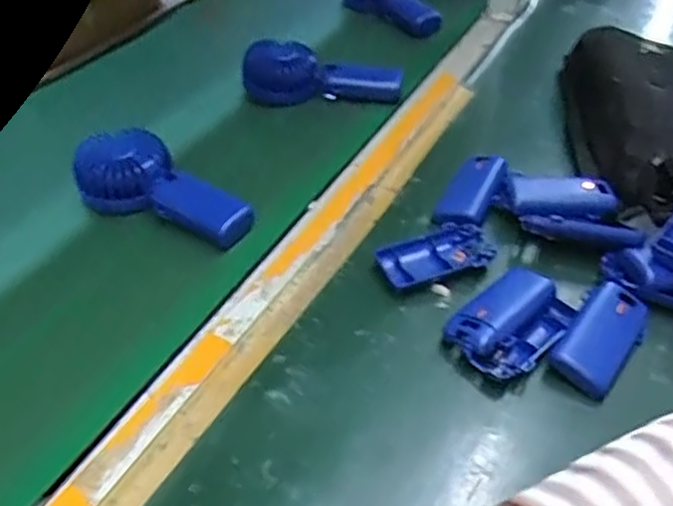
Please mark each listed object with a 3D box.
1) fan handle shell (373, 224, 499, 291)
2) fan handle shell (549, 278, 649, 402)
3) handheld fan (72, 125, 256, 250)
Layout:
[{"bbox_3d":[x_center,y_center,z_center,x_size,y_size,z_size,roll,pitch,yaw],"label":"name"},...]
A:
[{"bbox_3d":[0.081,0.002,0.509,0.090,0.012,0.051,-21,46,-19],"label":"fan handle shell"},{"bbox_3d":[0.190,0.057,0.444,0.041,0.021,0.094,30,52,29],"label":"fan handle shell"},{"bbox_3d":[-0.157,-0.056,0.553,0.174,0.042,0.085,31,52,30],"label":"handheld fan"}]

